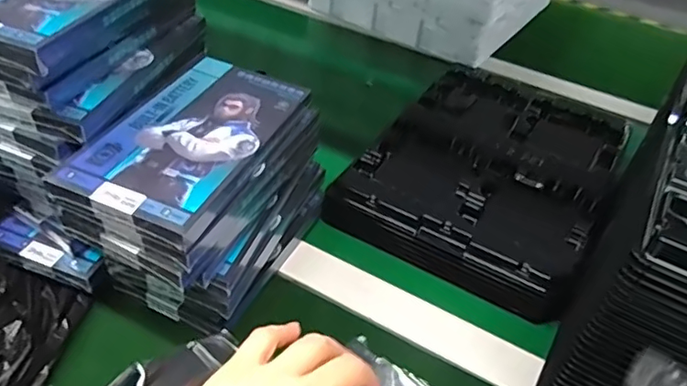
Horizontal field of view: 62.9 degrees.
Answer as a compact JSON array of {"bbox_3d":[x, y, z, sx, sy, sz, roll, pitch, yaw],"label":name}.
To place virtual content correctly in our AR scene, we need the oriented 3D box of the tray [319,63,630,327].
[{"bbox_3d":[0.148,-0.025,0.556,0.211,0.045,0.284,26,44,20],"label":"tray"}]

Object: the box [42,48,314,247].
[{"bbox_3d":[-0.098,-0.039,0.375,0.093,0.014,0.161,19,42,13],"label":"box"}]

